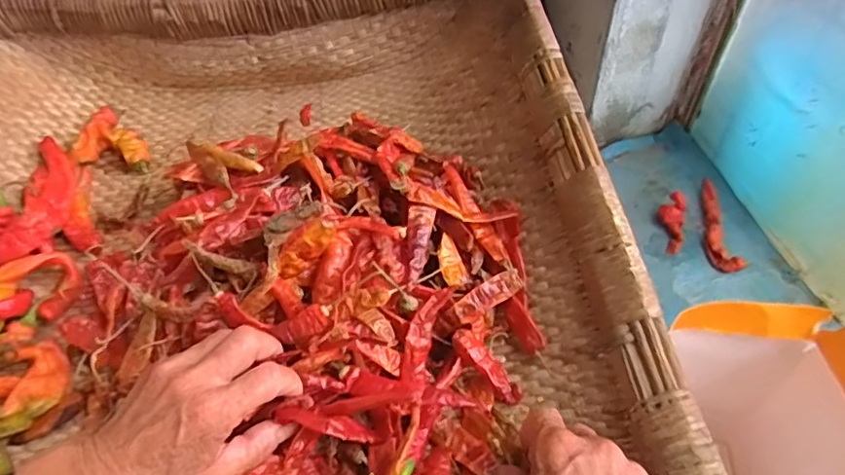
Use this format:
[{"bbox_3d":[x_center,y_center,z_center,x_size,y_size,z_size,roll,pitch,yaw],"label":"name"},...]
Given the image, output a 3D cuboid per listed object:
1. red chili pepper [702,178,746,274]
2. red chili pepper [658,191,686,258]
[{"bbox_3d":[0.487,-0.020,0.935,0.043,0.033,0.180,-3,51,3],"label":"red chili pepper"},{"bbox_3d":[0.413,-0.025,0.926,0.041,0.032,0.112,14,54,16],"label":"red chili pepper"}]

